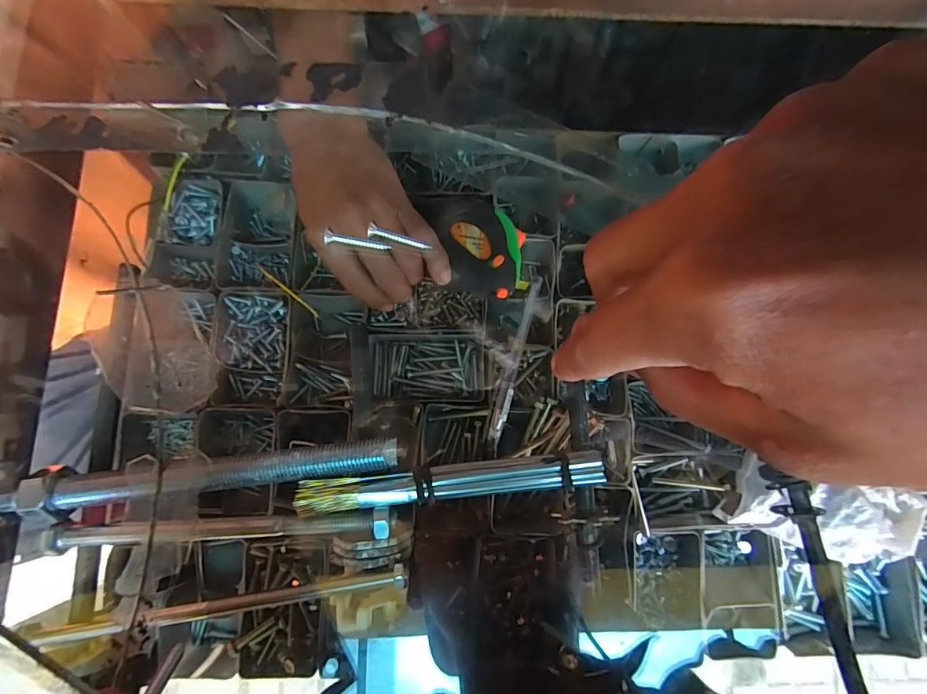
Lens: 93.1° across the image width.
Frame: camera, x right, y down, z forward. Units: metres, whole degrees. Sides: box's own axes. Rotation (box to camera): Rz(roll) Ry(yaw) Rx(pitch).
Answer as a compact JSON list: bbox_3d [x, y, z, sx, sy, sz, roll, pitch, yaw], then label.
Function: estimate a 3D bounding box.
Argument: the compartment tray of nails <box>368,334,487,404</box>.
[{"bbox_3d":[-0.031,0.018,0.372,0.097,0.031,0.056,1,81,-2],"label":"compartment tray of nails"}]

